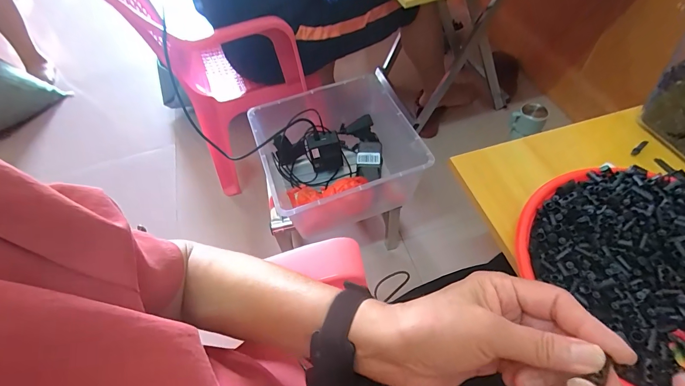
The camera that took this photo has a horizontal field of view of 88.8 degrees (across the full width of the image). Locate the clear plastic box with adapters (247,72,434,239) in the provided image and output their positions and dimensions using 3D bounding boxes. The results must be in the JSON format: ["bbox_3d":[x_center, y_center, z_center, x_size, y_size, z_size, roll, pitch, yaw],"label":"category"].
[{"bbox_3d":[-0.004,-0.081,0.757,0.318,0.147,0.303,-19,55,-8],"label":"clear plastic box with adapters"}]

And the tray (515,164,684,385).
[{"bbox_3d":[0.300,0.069,0.324,0.222,0.032,0.231,-3,54,4],"label":"tray"}]

